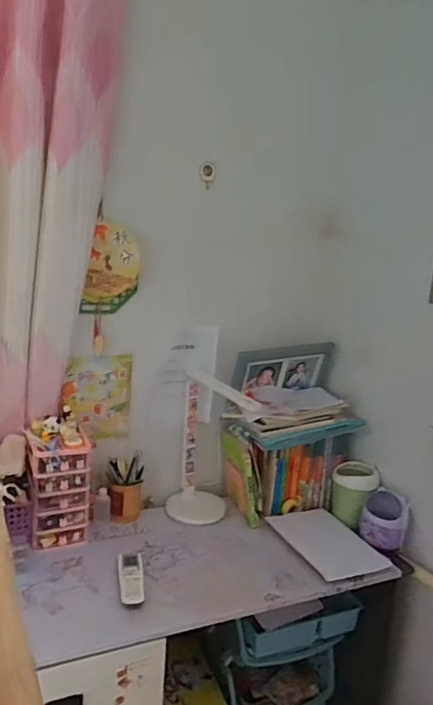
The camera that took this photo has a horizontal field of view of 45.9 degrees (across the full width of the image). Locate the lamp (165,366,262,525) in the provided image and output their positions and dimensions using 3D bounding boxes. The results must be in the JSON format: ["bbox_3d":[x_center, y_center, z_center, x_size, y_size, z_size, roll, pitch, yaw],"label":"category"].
[{"bbox_3d":[-0.019,0.287,1.440,0.207,0.406,0.315,3,12,-7],"label":"lamp"}]

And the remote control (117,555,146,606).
[{"bbox_3d":[-0.198,0.528,1.199,0.059,0.020,0.177,2,12,-15],"label":"remote control"}]

